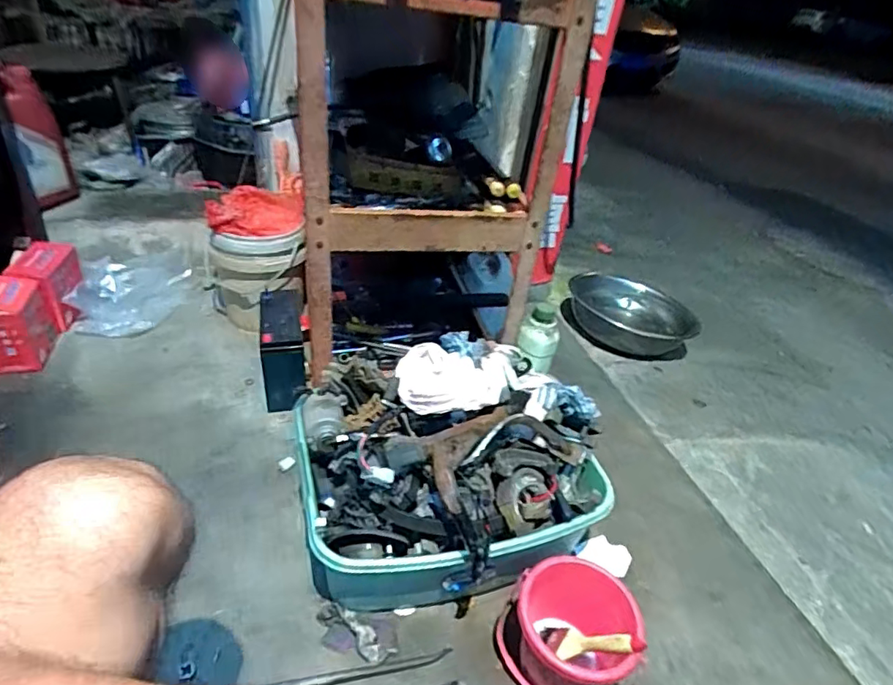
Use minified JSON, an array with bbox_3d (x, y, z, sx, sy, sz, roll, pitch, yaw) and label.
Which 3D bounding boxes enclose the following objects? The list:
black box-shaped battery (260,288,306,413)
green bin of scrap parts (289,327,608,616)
[{"bbox_3d":[-0.327,0.021,1.061,0.074,0.196,0.206,-4,37,-17],"label":"black box-shaped battery"},{"bbox_3d":[0.012,0.184,0.786,0.430,0.314,0.328,-5,37,-18],"label":"green bin of scrap parts"}]

